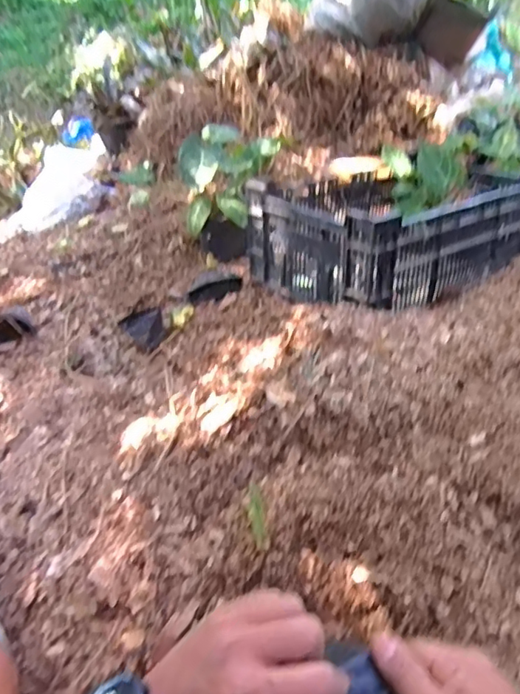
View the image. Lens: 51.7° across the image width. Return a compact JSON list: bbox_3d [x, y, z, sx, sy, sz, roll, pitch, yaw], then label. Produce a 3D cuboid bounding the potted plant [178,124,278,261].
[{"bbox_3d":[-0.100,-0.438,1.505,0.204,0.263,0.321,10,42,10],"label":"potted plant"}]

